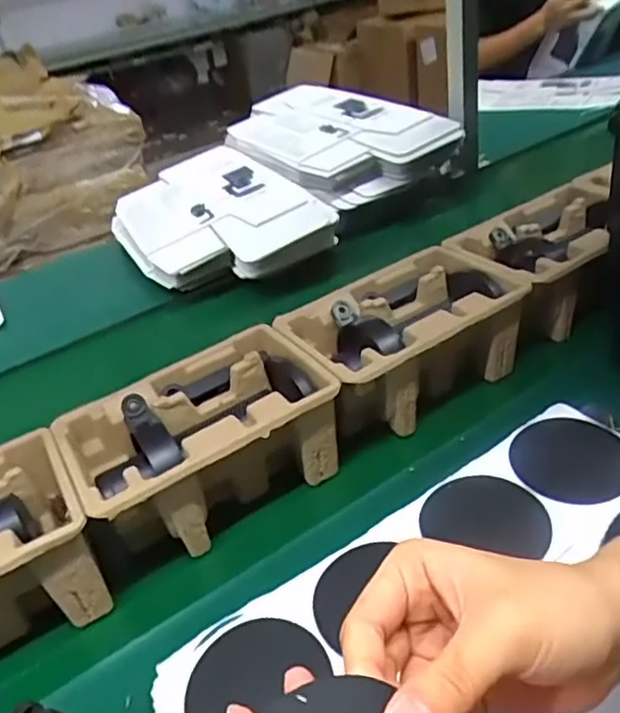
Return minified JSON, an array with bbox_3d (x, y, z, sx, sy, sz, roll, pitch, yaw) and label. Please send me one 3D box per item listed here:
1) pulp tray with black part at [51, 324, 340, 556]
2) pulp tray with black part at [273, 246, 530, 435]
[{"bbox_3d":[-0.095,0.081,0.560,0.225,0.103,0.142,-23,34,-23],"label":"pulp tray with black part"},{"bbox_3d":[0.098,-0.011,0.637,0.218,0.123,0.134,-23,34,-24],"label":"pulp tray with black part"}]

